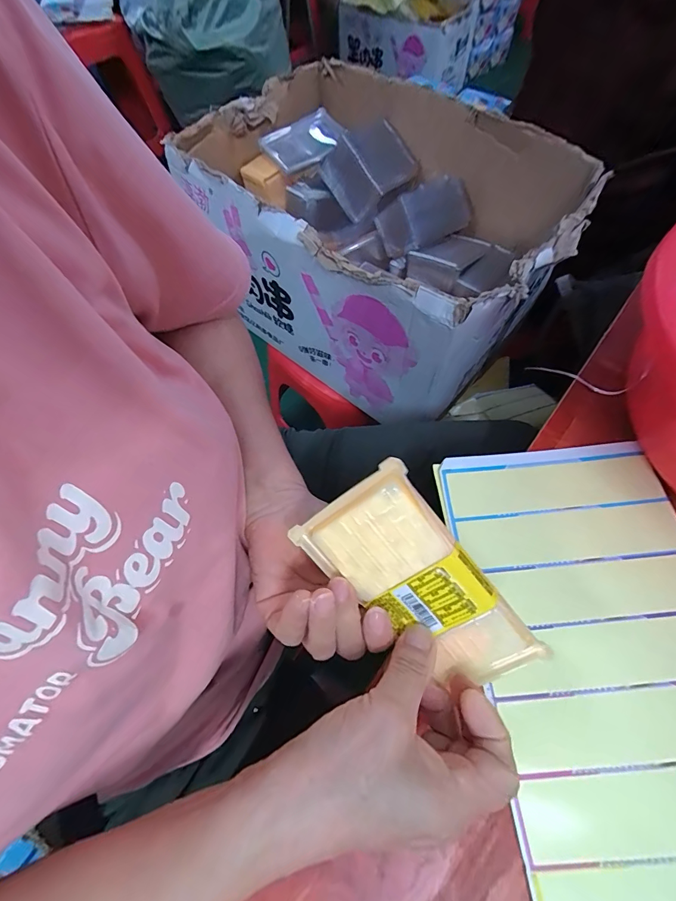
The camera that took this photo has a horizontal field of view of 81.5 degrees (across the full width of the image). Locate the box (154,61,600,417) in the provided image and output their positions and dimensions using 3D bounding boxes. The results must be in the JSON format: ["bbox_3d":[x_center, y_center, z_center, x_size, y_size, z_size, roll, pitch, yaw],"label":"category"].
[{"bbox_3d":[0.076,-0.354,0.649,0.540,0.250,0.423,35,70,19],"label":"box"}]

